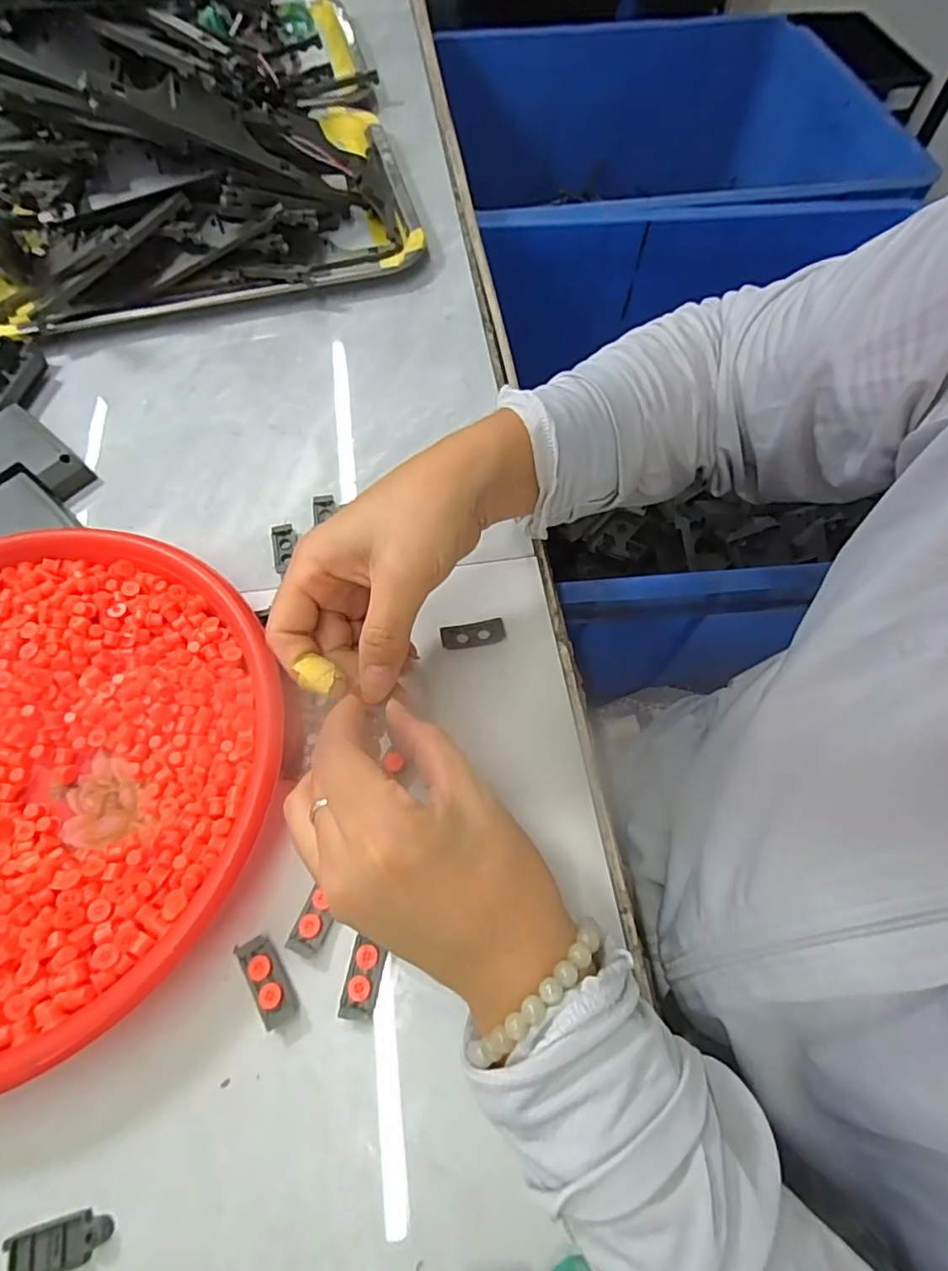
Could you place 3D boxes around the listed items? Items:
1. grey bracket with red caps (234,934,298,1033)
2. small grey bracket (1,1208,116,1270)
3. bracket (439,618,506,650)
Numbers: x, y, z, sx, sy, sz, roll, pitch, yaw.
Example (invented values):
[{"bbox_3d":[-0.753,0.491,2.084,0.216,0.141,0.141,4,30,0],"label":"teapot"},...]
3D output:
[{"bbox_3d":[-0.088,0.146,0.249,0.014,0.007,0.037,-31,67,-15],"label":"grey bracket with red caps"},{"bbox_3d":[-0.151,0.222,0.211,0.035,0.004,0.015,-14,64,-7],"label":"small grey bracket"},{"bbox_3d":[-0.001,0.000,0.323,0.035,0.004,0.014,-11,64,-6],"label":"bracket"}]

